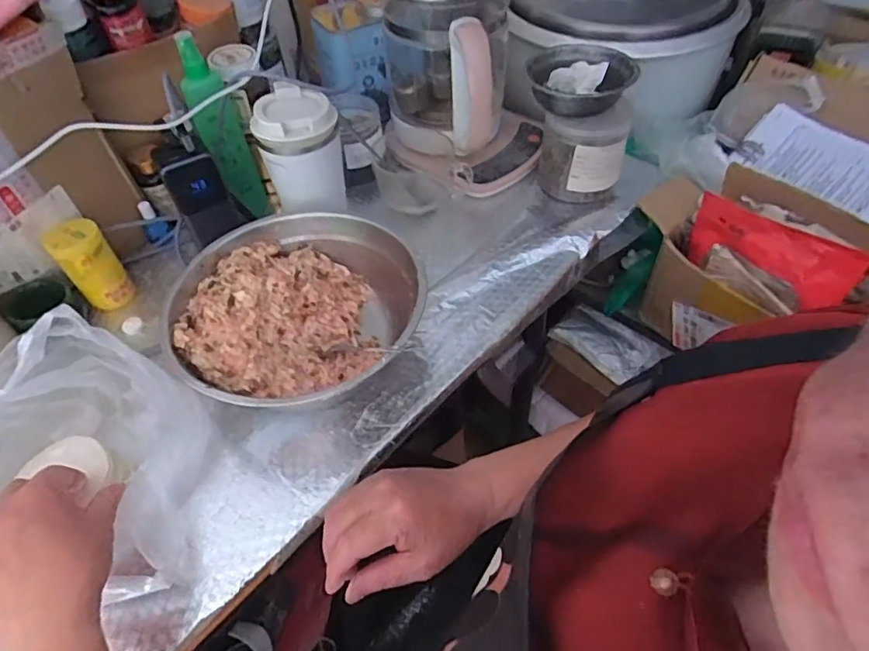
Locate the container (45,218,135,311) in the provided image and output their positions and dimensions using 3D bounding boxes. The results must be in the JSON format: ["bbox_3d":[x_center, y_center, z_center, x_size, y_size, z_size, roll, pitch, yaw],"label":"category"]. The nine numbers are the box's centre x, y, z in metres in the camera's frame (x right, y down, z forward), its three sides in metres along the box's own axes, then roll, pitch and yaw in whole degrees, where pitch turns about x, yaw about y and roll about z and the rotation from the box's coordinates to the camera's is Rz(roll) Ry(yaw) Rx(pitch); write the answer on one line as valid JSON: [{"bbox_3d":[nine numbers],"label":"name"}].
[{"bbox_3d":[-0.355,-0.065,0.559,0.047,0.085,0.051,-38,58,-24],"label":"container"}]

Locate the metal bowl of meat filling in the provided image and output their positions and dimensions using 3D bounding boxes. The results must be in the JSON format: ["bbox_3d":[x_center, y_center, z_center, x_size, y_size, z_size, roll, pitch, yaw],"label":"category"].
[{"bbox_3d":[-0.125,-0.007,0.512,0.226,0.078,0.227,-2,51,2],"label":"metal bowl of meat filling"}]

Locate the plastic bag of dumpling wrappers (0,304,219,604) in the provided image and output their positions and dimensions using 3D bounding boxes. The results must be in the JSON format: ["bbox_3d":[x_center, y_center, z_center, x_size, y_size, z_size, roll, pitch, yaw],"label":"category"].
[{"bbox_3d":[-0.274,0.097,0.404,0.163,0.130,0.184,2,51,6],"label":"plastic bag of dumpling wrappers"}]

